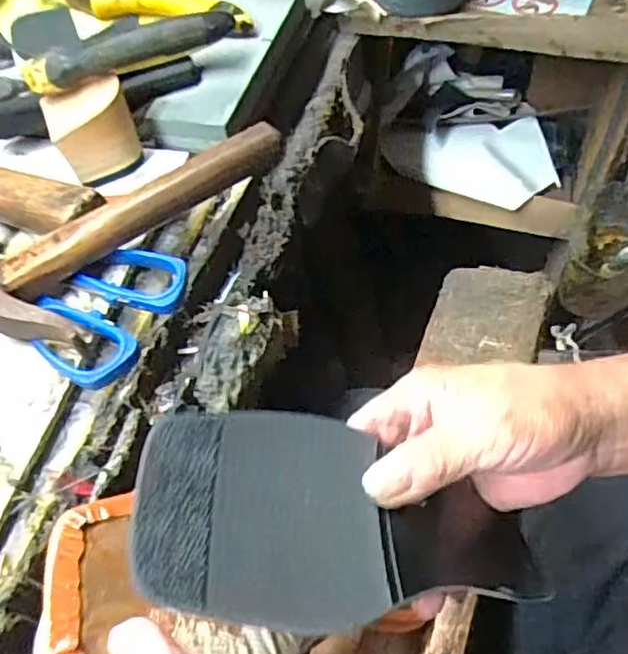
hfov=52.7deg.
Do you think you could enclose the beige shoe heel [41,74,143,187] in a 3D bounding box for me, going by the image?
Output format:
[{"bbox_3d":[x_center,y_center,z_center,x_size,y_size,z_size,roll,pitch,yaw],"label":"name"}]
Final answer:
[{"bbox_3d":[-0.144,-0.130,0.415,0.051,0.053,0.043,-25,58,-12],"label":"beige shoe heel"}]

